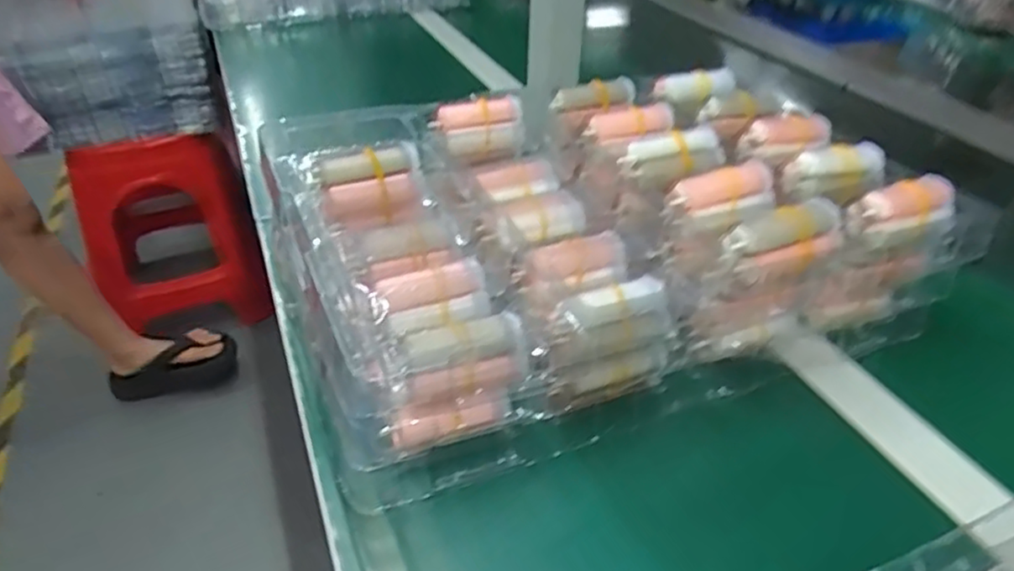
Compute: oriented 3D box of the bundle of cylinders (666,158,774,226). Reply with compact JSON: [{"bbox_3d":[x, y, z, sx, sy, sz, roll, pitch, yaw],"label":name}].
[{"bbox_3d":[0.135,-0.058,0.411,0.068,0.023,0.026,-12,38,-18],"label":"bundle of cylinders"}]

